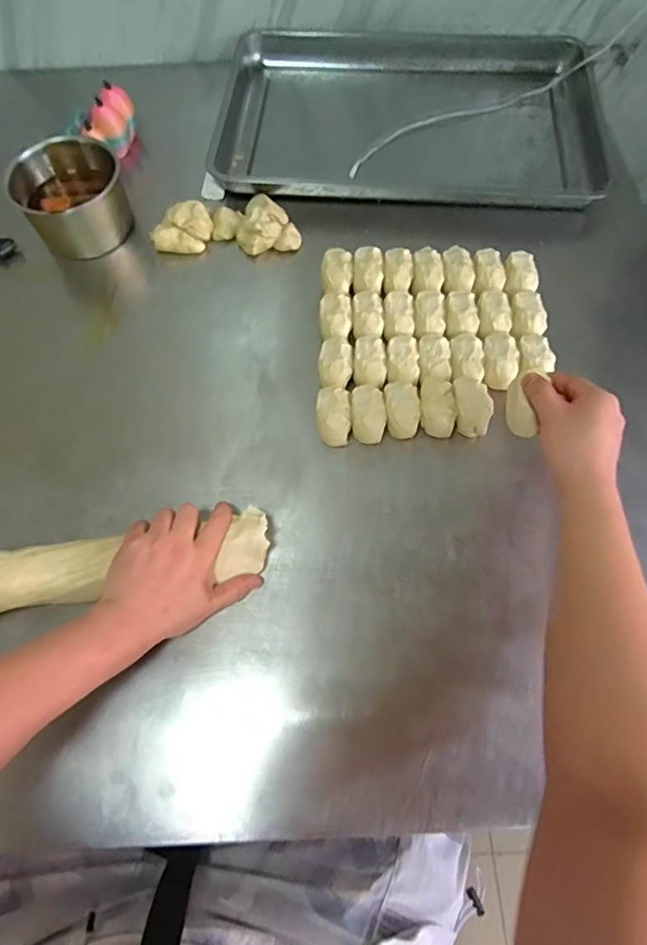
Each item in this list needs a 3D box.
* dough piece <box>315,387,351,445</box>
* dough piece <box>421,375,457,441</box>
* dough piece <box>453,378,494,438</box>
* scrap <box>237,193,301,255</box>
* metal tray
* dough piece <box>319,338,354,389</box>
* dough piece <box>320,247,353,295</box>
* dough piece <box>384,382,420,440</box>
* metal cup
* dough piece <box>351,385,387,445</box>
[{"bbox_3d":[0.013,-0.069,0.623,0.040,0.038,0.067,-3,64,1],"label":"dough piece"},{"bbox_3d":[0.134,-0.076,0.626,0.044,0.048,0.071,-2,64,1],"label":"dough piece"},{"bbox_3d":[0.177,-0.077,0.625,0.043,0.040,0.073,-6,64,-1],"label":"dough piece"},{"bbox_3d":[-0.086,-0.381,0.773,0.094,0.033,0.103,-7,64,-1],"label":"scrap"},{"bbox_3d":[0.138,-0.602,0.860,0.612,0.052,0.399,5,66,3],"label":"metal tray"},{"bbox_3d":[0.016,-0.134,0.656,0.041,0.033,0.077,1,64,3],"label":"dough piece"},{"bbox_3d":[0.018,-0.276,0.724,0.045,0.039,0.080,-1,66,1],"label":"dough piece"},{"bbox_3d":[0.094,-0.074,0.627,0.042,0.045,0.068,-4,64,0],"label":"dough piece"},{"bbox_3d":[-0.373,-0.412,0.767,0.155,0.107,0.141,-1,66,1],"label":"metal cup"},{"bbox_3d":[0.054,-0.070,0.624,0.039,0.043,0.069,-4,64,0],"label":"dough piece"}]

